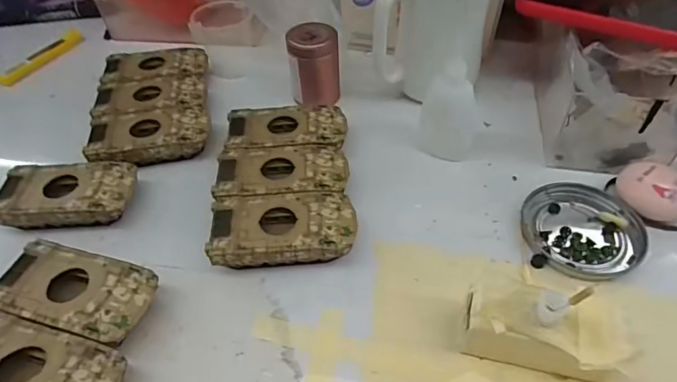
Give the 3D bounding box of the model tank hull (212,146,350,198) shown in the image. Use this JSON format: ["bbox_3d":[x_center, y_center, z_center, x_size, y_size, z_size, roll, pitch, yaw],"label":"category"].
[{"bbox_3d":[-0.041,-0.009,0.358,0.095,0.025,0.053,-3,48,1],"label":"model tank hull"}]

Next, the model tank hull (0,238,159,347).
[{"bbox_3d":[-0.161,0.066,0.294,0.092,0.027,0.050,10,49,13],"label":"model tank hull"}]

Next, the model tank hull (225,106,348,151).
[{"bbox_3d":[-0.041,-0.047,0.393,0.094,0.024,0.051,-1,48,3],"label":"model tank hull"}]

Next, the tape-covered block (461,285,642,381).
[{"bbox_3d":[0.111,0.078,0.259,0.080,0.041,0.039,10,49,13],"label":"tape-covered block"}]

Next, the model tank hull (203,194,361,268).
[{"bbox_3d":[-0.036,0.028,0.323,0.094,0.025,0.053,-5,48,-1],"label":"model tank hull"}]

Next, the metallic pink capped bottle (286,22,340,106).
[{"bbox_3d":[-0.020,-0.110,0.421,0.044,0.066,0.049,-6,48,-2],"label":"metallic pink capped bottle"}]

